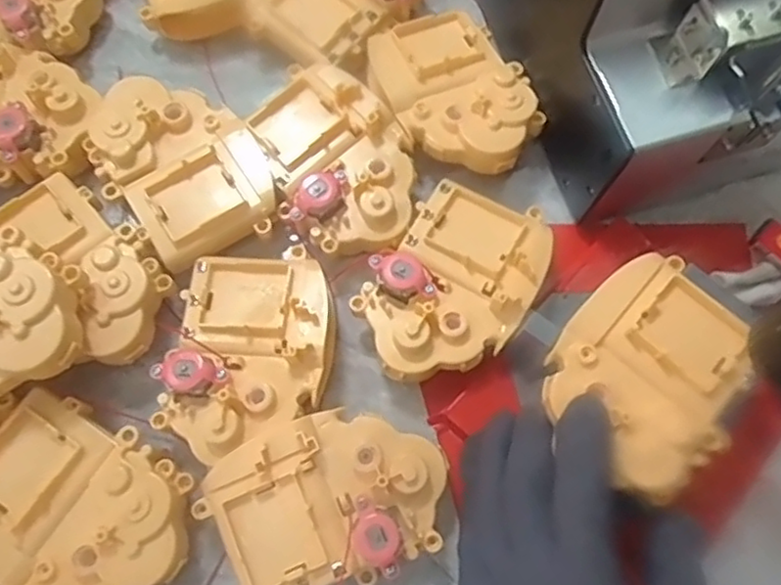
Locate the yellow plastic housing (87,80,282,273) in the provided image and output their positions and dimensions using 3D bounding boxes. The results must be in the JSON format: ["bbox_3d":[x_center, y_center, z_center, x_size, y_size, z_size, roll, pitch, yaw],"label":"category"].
[{"bbox_3d":[-0.104,-0.066,0.329,0.070,0.020,0.100,-33,75,-7],"label":"yellow plastic housing"}]

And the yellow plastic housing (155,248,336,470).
[{"bbox_3d":[-0.066,0.026,0.301,0.075,0.023,0.089,-4,73,-3],"label":"yellow plastic housing"}]

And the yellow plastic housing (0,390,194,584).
[{"bbox_3d":[-0.134,0.089,0.278,0.102,0.019,0.070,24,76,9],"label":"yellow plastic housing"}]

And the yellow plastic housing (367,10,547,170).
[{"bbox_3d":[0.035,-0.105,0.344,0.069,0.019,0.096,-26,75,-9],"label":"yellow plastic housing"}]

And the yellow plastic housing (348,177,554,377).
[{"bbox_3d":[0.030,-0.006,0.310,0.068,0.018,0.099,31,77,10],"label":"yellow plastic housing"}]

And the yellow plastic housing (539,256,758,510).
[{"bbox_3d":[0.107,0.031,0.270,0.072,0.012,0.088,39,79,12],"label":"yellow plastic housing"}]

